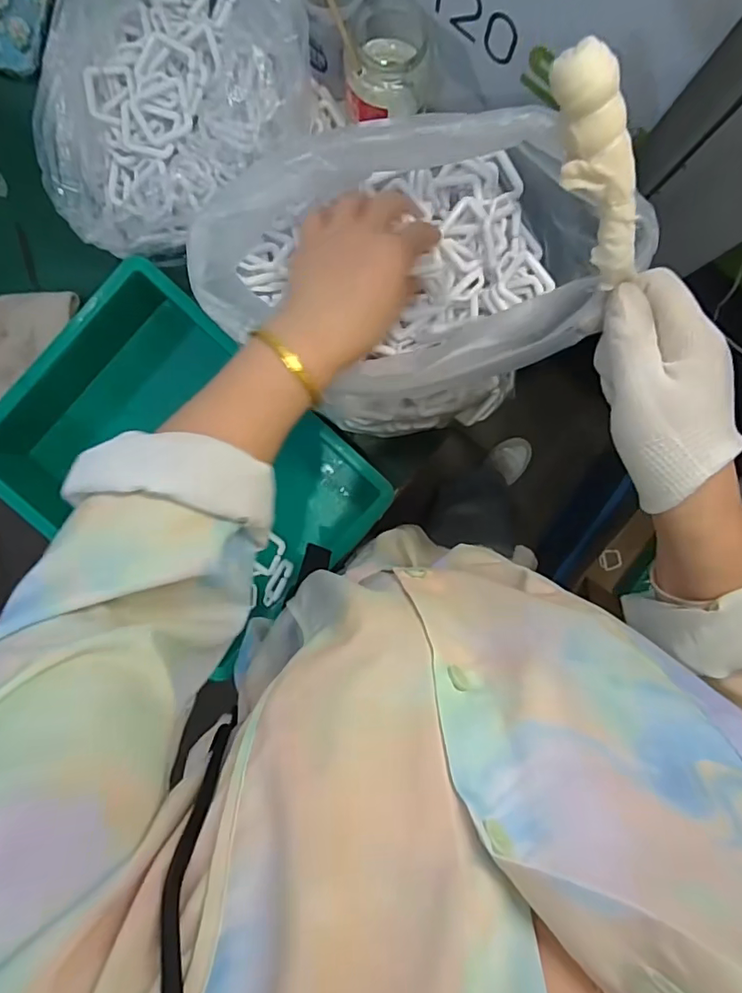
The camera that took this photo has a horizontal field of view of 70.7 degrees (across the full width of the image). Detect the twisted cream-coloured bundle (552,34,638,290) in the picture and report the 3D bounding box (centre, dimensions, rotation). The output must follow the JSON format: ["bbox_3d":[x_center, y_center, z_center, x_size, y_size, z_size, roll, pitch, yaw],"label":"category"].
[{"bbox_3d":[0.104,-0.143,0.235,0.026,0.018,0.099,-35,129,2],"label":"twisted cream-coloured bundle"}]

